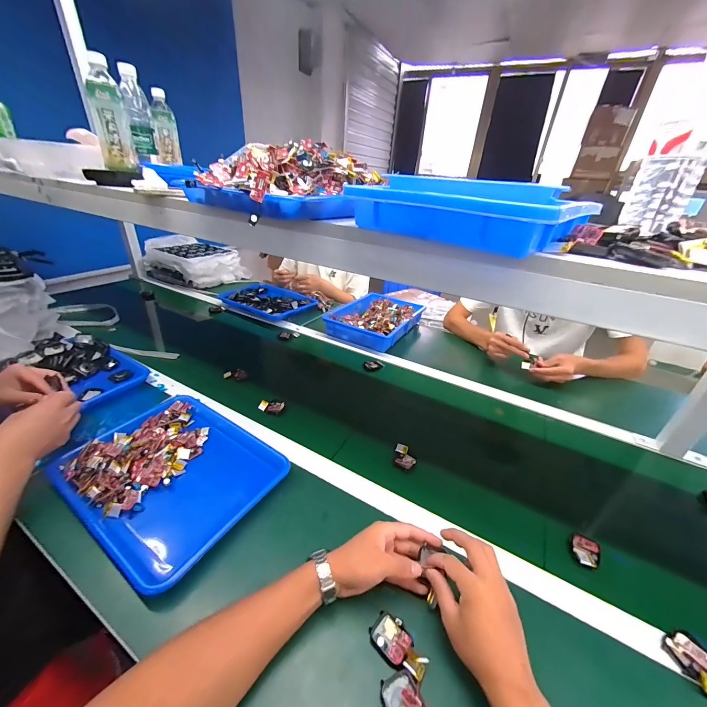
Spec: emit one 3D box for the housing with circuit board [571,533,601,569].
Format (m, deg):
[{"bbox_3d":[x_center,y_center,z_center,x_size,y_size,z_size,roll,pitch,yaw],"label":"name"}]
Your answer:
[{"bbox_3d":[0.350,0.296,0.465,0.034,0.013,0.055,22,35,29],"label":"housing with circuit board"}]

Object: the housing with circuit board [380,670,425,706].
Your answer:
[{"bbox_3d":[0.053,0.359,0.318,0.040,0.013,0.048,-14,35,-28],"label":"housing with circuit board"}]

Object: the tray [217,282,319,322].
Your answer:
[{"bbox_3d":[-0.328,-0.211,1.219,0.328,0.040,0.233,21,34,27],"label":"tray"}]

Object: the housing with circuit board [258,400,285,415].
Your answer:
[{"bbox_3d":[-0.186,0.121,0.707,0.056,0.023,0.026,7,30,6],"label":"housing with circuit board"}]

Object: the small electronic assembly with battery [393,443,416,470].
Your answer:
[{"bbox_3d":[0.100,0.200,0.596,0.040,0.020,0.046,9,31,8],"label":"small electronic assembly with battery"}]

